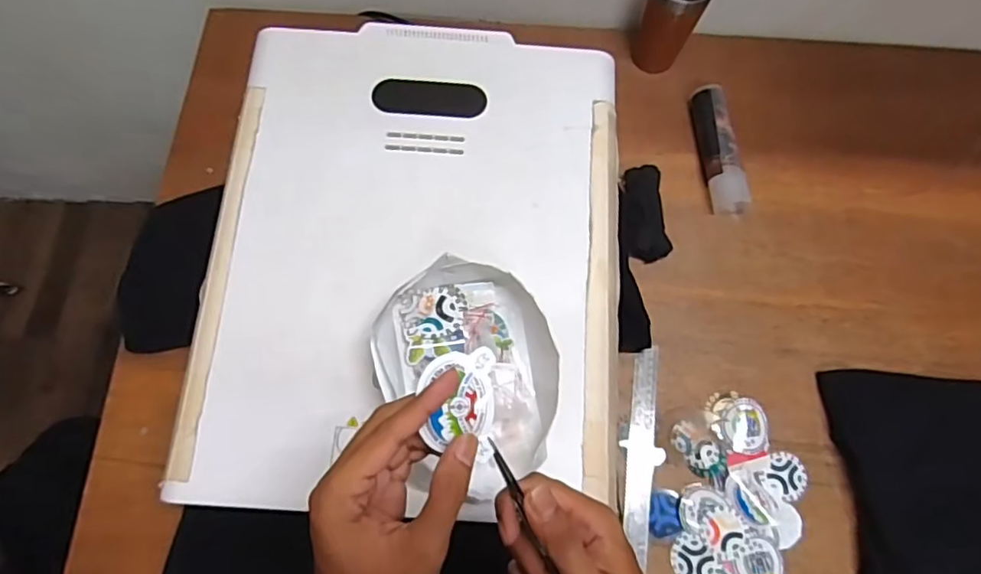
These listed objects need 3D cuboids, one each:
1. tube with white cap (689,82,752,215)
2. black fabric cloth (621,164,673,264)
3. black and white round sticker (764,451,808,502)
[{"bbox_3d":[0.308,-0.191,0.800,0.045,0.044,0.185,-6,72,-5],"label":"tube with white cap"},{"bbox_3d":[0.199,-0.097,0.775,0.060,0.039,0.129,-1,71,-3],"label":"black fabric cloth"},{"bbox_3d":[0.345,0.220,0.689,0.047,0.006,0.053,-5,71,-5],"label":"black and white round sticker"}]

